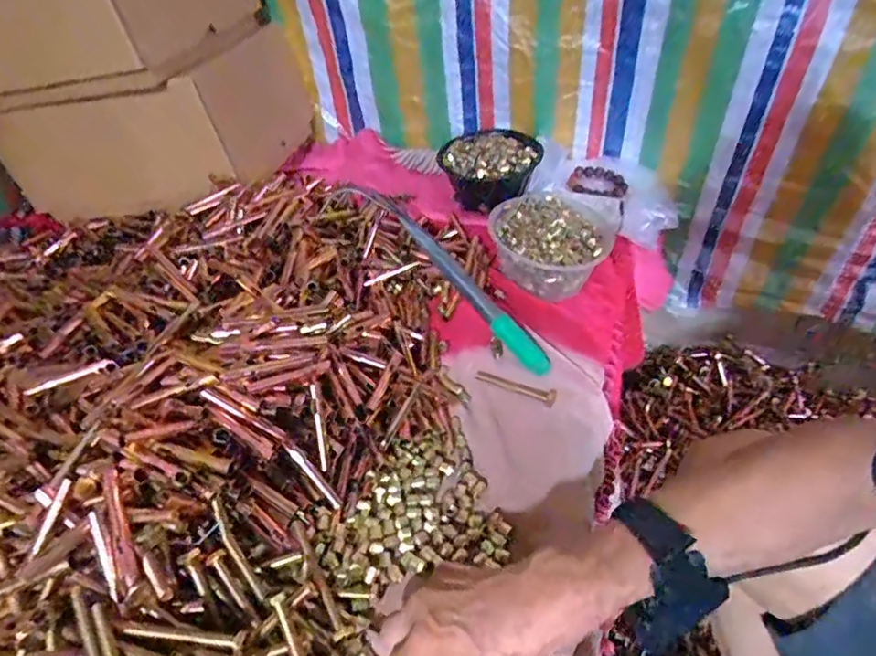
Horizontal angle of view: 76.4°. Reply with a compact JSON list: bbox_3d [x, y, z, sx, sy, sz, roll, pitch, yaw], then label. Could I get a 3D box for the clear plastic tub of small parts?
[{"bbox_3d":[0.151,-0.117,0.764,0.163,0.083,0.170,12,43,14],"label":"clear plastic tub of small parts"}]

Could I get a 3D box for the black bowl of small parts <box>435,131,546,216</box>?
[{"bbox_3d":[0.083,-0.261,0.896,0.159,0.076,0.149,4,43,8],"label":"black bowl of small parts"}]

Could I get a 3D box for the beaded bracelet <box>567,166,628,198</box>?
[{"bbox_3d":[0.262,-0.230,0.892,0.082,0.025,0.097,-17,42,-2],"label":"beaded bracelet"}]

